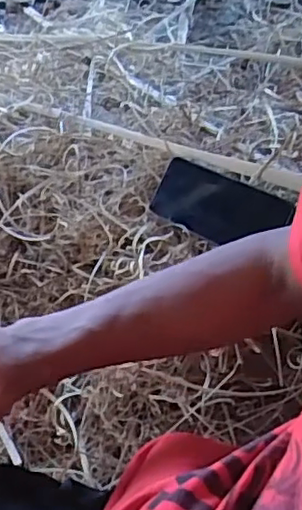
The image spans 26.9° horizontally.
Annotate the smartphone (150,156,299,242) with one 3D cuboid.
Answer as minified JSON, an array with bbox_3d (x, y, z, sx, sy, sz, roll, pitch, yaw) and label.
[{"bbox_3d":[0.077,-0.059,0.752,0.165,0.014,0.078,27,90,27],"label":"smartphone"}]

